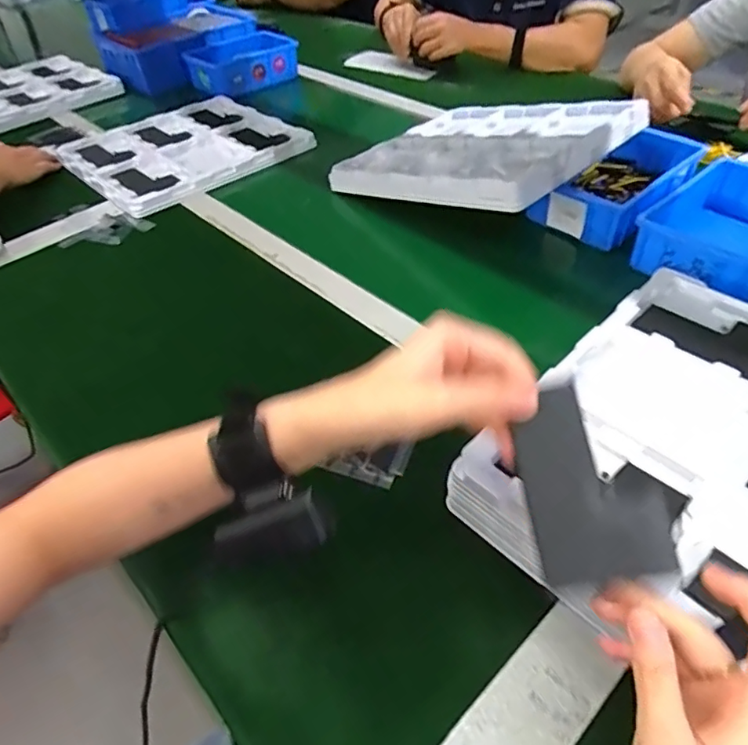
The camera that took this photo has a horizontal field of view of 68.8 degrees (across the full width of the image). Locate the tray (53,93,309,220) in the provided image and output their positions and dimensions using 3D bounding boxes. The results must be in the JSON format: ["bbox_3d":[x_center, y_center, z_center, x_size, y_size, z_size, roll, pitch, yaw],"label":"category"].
[{"bbox_3d":[-0.321,-0.371,0.897,0.313,0.031,0.345,-35,53,-27],"label":"tray"}]

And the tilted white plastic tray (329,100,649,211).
[{"bbox_3d":[0.139,-0.291,0.705,0.280,0.029,0.311,-36,40,-25],"label":"tilted white plastic tray"}]

